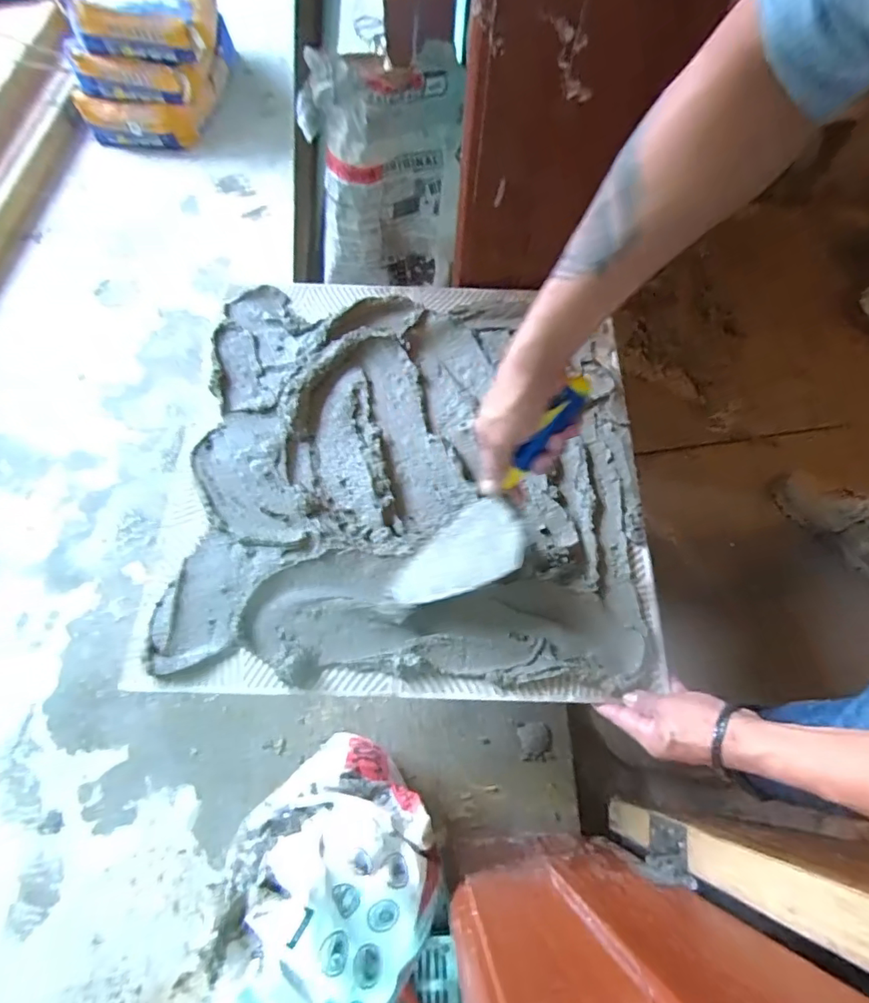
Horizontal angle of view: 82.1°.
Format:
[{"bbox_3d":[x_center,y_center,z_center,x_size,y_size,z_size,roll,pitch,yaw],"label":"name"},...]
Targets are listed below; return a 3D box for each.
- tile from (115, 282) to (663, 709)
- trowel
[{"bbox_3d":[-0.026,-0.050,0.632,0.564,0.044,0.560,2,66,-2],"label":"tile"},{"bbox_3d":[0.072,0.009,0.513,0.094,0.292,0.087,46,30,16],"label":"trowel"}]

